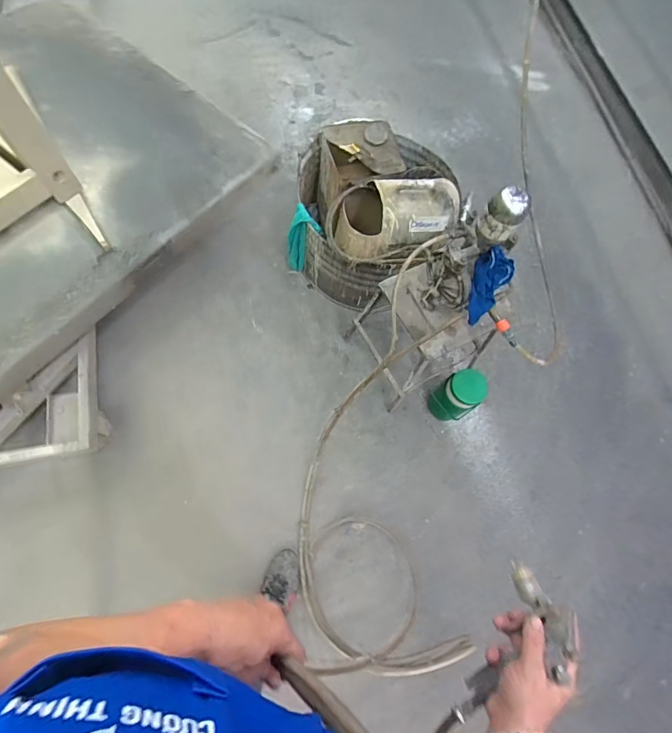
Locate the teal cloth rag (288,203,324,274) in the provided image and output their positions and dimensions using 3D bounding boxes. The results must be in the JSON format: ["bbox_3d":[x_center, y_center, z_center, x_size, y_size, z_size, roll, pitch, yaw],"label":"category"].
[{"bbox_3d":[-0.116,-0.438,1.377,0.114,0.318,0.116,-2,71,-6],"label":"teal cloth rag"}]

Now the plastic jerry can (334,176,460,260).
[{"bbox_3d":[0.181,-0.465,1.208,0.340,0.233,0.195,-5,71,-7],"label":"plastic jerry can"}]

